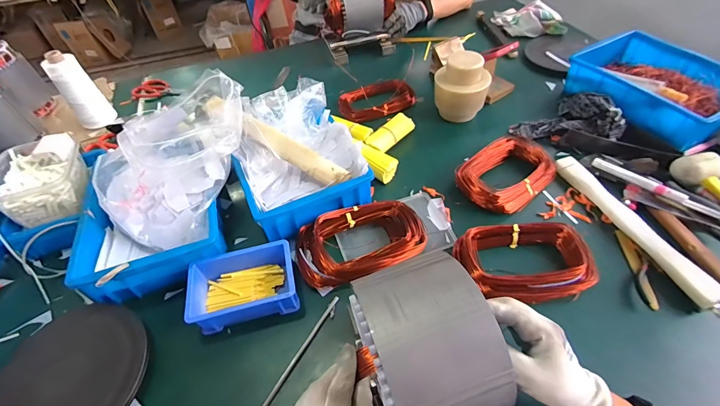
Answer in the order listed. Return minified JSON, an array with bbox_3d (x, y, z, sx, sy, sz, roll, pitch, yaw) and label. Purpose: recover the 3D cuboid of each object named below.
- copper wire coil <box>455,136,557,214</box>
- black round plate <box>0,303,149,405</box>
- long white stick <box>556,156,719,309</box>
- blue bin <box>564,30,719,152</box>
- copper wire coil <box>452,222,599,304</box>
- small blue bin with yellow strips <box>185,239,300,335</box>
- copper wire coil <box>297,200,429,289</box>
[{"bbox_3d":[0.265,-0.055,0.628,0.178,0.047,0.124,-31,54,-20],"label":"copper wire coil"},{"bbox_3d":[-0.379,0.220,0.450,0.185,0.025,0.184,-3,50,3],"label":"black round plate"},{"bbox_3d":[0.416,0.029,0.546,0.030,0.032,0.289,-17,50,-9],"label":"long white stick"},{"bbox_3d":[0.606,-0.240,0.714,0.215,0.078,0.293,-22,52,-13],"label":"blue bin"},{"bbox_3d":[0.242,0.083,0.518,0.194,0.042,0.114,-7,50,-1],"label":"copper wire coil"},{"bbox_3d":[-0.167,0.117,0.511,0.146,0.054,0.111,-14,50,-7],"label":"small blue bin with yellow strips"},{"bbox_3d":[0.002,0.058,0.554,0.204,0.048,0.115,-23,52,-14],"label":"copper wire coil"}]

